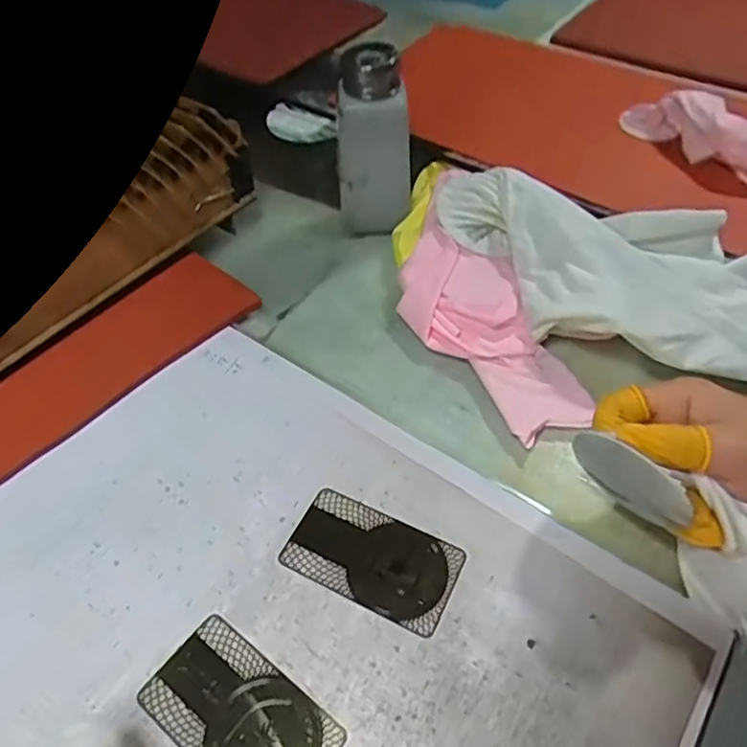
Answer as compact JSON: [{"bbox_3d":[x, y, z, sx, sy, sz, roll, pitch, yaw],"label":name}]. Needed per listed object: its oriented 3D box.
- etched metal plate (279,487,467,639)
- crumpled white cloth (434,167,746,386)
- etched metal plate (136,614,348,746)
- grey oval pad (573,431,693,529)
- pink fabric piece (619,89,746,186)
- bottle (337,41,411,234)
[{"bbox_3d":[-0.001,0.094,0.323,0.085,0.004,0.049,21,54,19],"label":"etched metal plate"},{"bbox_3d":[0.179,-0.054,0.407,0.304,0.052,0.124,19,53,17],"label":"crumpled white cloth"},{"bbox_3d":[-0.059,0.150,0.276,0.085,0.004,0.049,30,57,24],"label":"etched metal plate"},{"bbox_3d":[0.121,0.048,0.304,0.007,0.055,0.059,-41,16,-15],"label":"grey oval pad"},{"bbox_3d":[0.262,-0.166,0.461,0.034,0.046,0.178,-31,55,-22],"label":"pink fabric piece"},{"bbox_3d":[0.002,-0.159,0.453,0.050,0.129,0.046,7,50,8],"label":"bottle"}]

